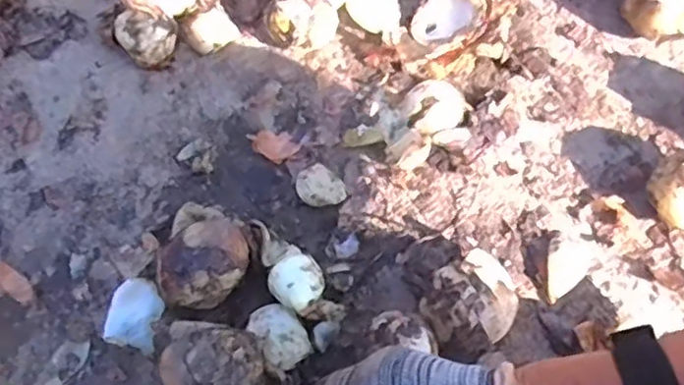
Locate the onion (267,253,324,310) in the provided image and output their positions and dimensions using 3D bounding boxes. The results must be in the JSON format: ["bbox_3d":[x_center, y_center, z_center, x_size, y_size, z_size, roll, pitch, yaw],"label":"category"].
[{"bbox_3d":[-0.032,0.068,0.470,0.037,0.035,0.038,0,68,-1],"label":"onion"}]

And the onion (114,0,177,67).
[{"bbox_3d":[-0.166,-0.134,0.550,0.046,0.052,0.051,-35,72,-13],"label":"onion"}]

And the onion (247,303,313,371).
[{"bbox_3d":[-0.044,0.106,0.470,0.033,0.024,0.047,-34,71,-12],"label":"onion"}]

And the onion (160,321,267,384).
[{"bbox_3d":[-0.084,0.121,0.429,0.061,0.050,0.064,8,68,2],"label":"onion"}]

